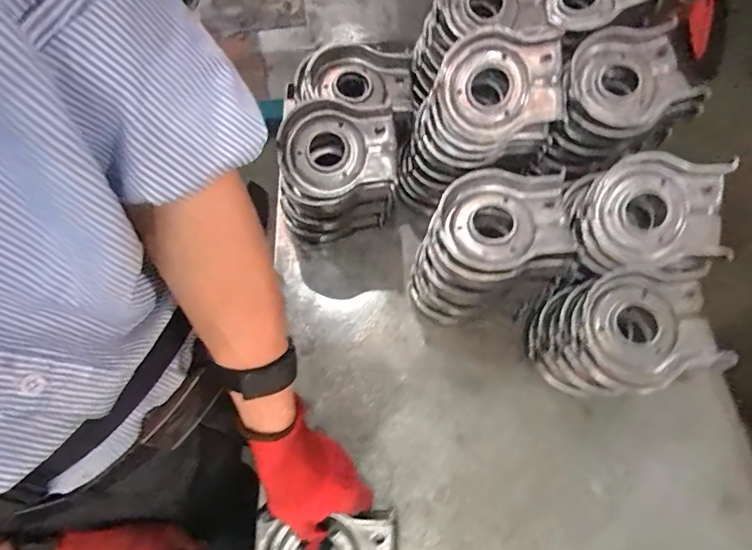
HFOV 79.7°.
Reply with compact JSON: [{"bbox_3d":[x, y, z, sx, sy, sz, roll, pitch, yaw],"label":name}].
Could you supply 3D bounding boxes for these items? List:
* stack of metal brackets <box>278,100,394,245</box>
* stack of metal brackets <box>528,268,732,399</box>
[{"bbox_3d":[-0.042,-0.104,0.526,0.132,0.147,0.098,8,64,5],"label":"stack of metal brackets"},{"bbox_3d":[0.242,0.067,0.458,0.144,0.113,0.111,-10,64,-4],"label":"stack of metal brackets"}]

